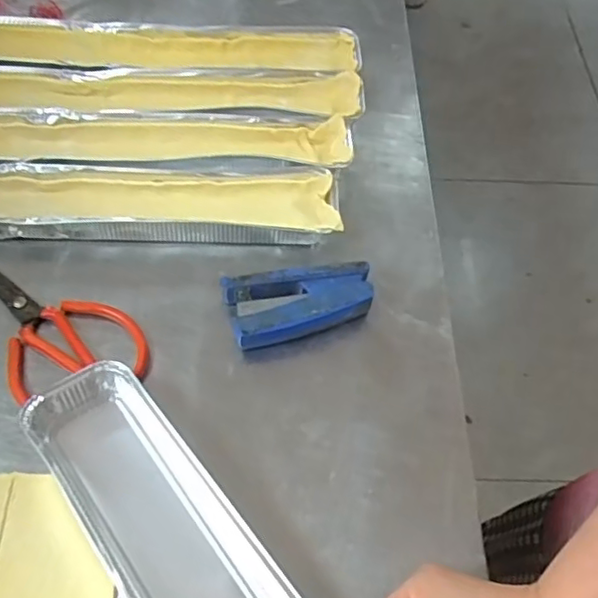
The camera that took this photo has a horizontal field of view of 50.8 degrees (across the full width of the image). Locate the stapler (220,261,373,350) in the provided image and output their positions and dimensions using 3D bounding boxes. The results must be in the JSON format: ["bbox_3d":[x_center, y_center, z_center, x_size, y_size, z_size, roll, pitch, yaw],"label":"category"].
[{"bbox_3d":[0.001,0.006,0.506,0.113,0.035,0.053,-8,59,-9],"label":"stapler"}]

